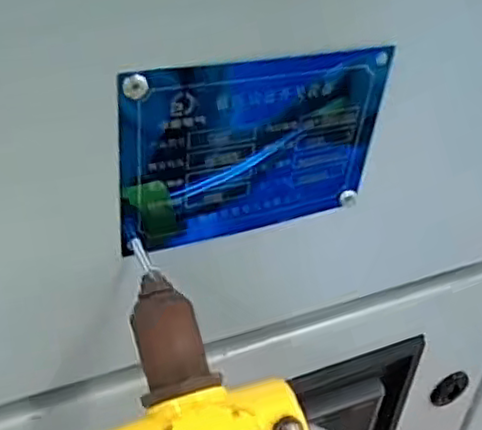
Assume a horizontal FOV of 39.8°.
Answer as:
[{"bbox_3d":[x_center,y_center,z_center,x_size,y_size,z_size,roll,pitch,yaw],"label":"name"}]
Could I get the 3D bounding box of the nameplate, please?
[{"bbox_3d":[0.006,-0.023,0.235,0.096,0.066,0.004,-11,39,-24],"label":"nameplate"}]

